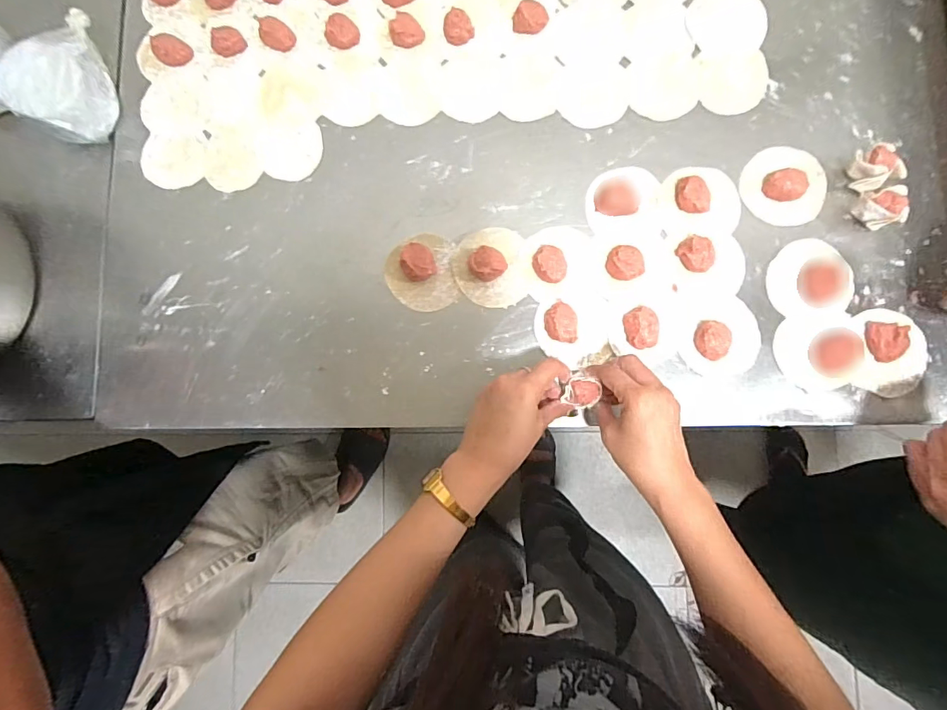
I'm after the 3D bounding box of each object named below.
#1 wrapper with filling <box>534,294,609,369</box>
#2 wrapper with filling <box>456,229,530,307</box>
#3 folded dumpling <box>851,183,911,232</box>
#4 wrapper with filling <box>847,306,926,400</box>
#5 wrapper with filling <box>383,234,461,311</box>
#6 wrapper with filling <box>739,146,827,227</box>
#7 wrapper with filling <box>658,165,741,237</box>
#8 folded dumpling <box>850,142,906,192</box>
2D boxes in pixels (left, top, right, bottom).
[{"bbox_3d":[0.101,-0.026,0.470,0.073,0.018,0.069,0,84,3],"label":"wrapper with filling"},{"bbox_3d":[0.020,-0.094,0.484,0.079,0.022,0.084,0,84,3],"label":"wrapper with filling"},{"bbox_3d":[0.406,-0.146,0.460,0.038,0.036,0.036,-16,84,3],"label":"folded dumpling"},{"bbox_3d":[0.415,-0.004,0.457,0.070,0.018,0.086,-4,84,3],"label":"wrapper with filling"},{"bbox_3d":[-0.056,-0.087,0.487,0.073,0.016,0.081,-11,84,2],"label":"wrapper with filling"},{"bbox_3d":[0.319,-0.173,0.475,0.083,0.013,0.078,0,85,5],"label":"wrapper with filling"},{"bbox_3d":[0.234,-0.162,0.474,0.082,0.020,0.071,-3,84,4],"label":"wrapper with filling"},{"bbox_3d":[0.401,-0.187,0.463,0.040,0.032,0.037,-17,83,3],"label":"folded dumpling"}]

